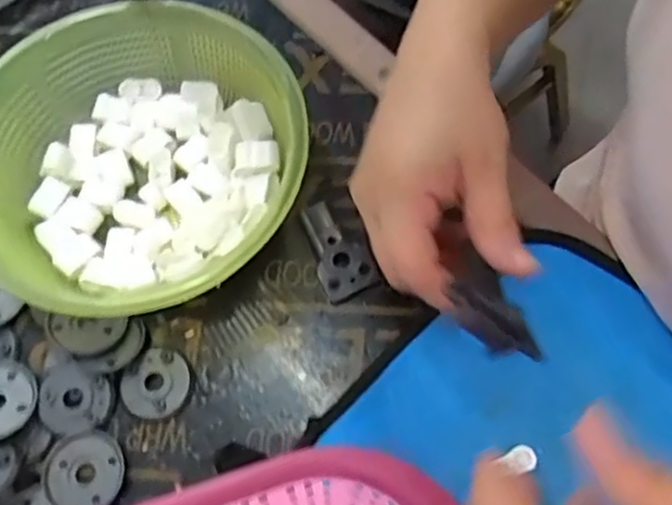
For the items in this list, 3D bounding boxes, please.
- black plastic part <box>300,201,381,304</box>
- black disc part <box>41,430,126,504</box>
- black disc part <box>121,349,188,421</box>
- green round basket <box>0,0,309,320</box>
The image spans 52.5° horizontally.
[{"bbox_3d":[0.000,-0.003,0.405,0.032,0.011,0.060,-22,68,-7],"label":"black plastic part"},{"bbox_3d":[-0.134,0.117,0.362,0.042,0.004,0.042,-1,67,2],"label":"black disc part"},{"bbox_3d":[-0.100,0.074,0.382,0.036,0.006,0.039,-1,67,2],"label":"black disc part"},{"bbox_3d":[-0.112,-0.049,0.395,0.179,0.065,0.191,-1,67,2],"label":"green round basket"}]

